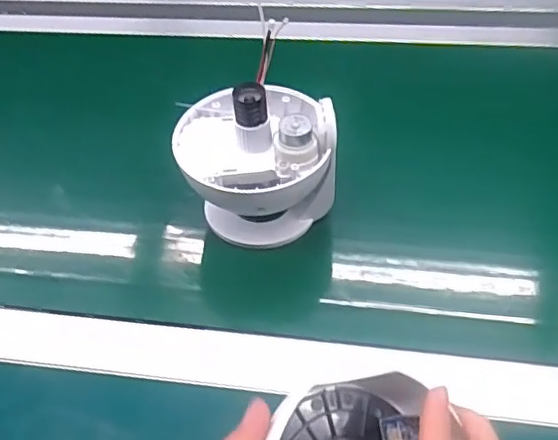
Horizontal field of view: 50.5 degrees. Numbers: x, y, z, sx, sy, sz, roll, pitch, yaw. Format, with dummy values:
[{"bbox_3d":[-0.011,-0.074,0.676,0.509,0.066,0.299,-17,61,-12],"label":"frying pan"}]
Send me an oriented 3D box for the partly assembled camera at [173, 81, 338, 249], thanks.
[{"bbox_3d":[-0.018,-0.046,0.462,0.112,0.123,0.104,-16,47,-11],"label":"partly assembled camera"}]

